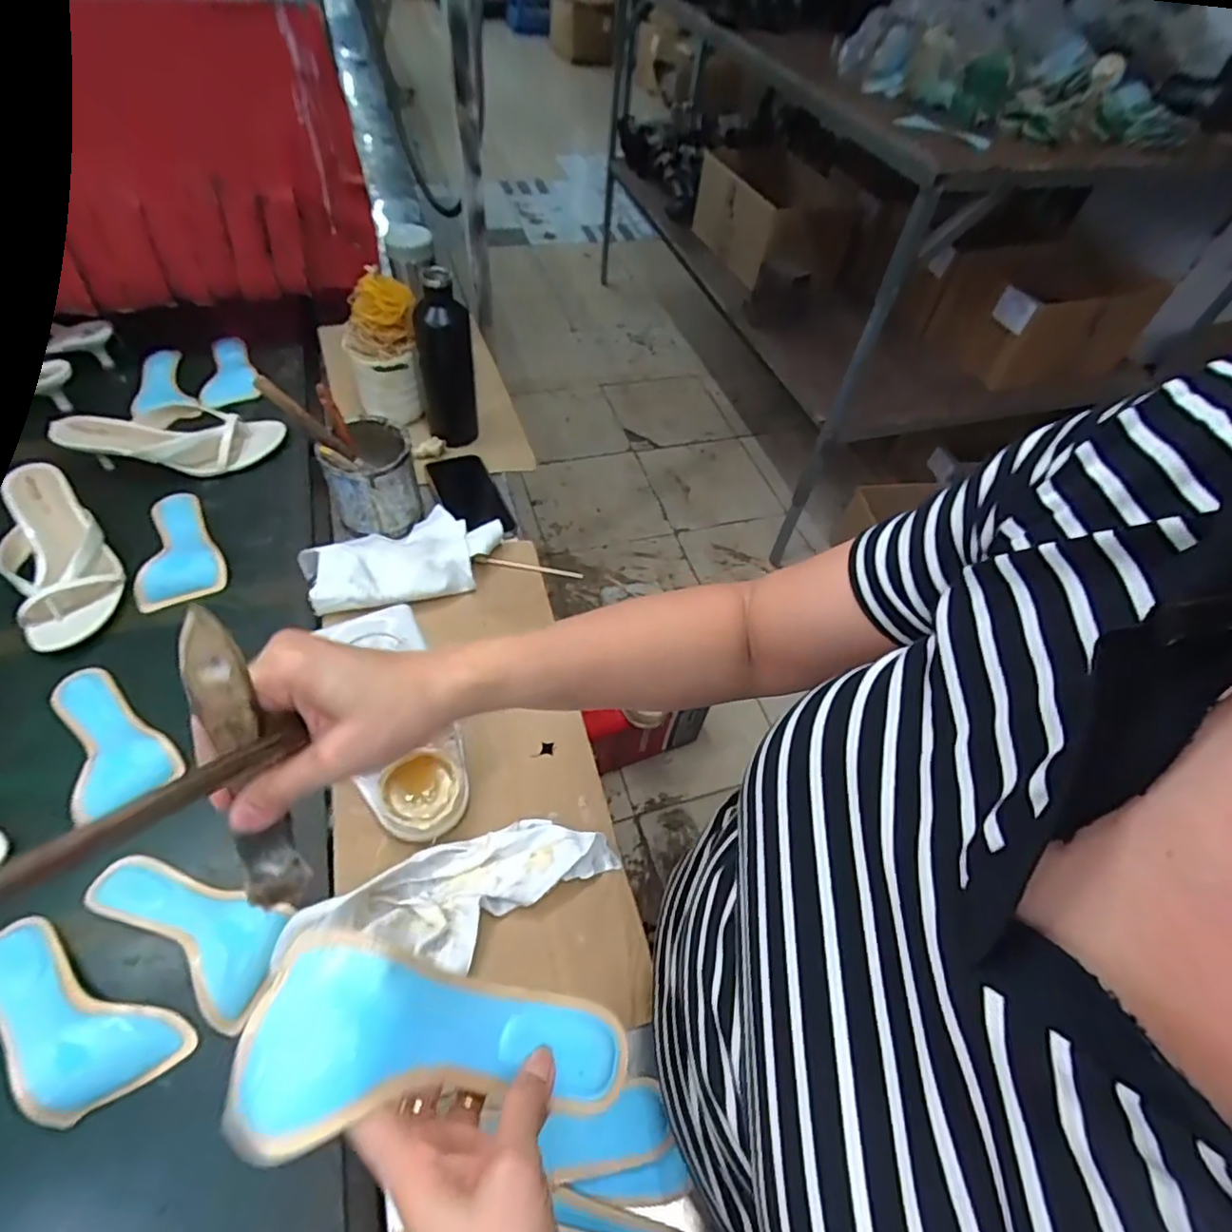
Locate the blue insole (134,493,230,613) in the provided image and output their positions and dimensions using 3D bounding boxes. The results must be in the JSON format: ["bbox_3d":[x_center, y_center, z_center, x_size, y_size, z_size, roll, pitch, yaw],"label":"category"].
[{"bbox_3d":[-0.535,-0.094,0.759,0.093,0.012,0.185,-13,55,-15],"label":"blue insole"}]

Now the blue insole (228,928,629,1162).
[{"bbox_3d":[-0.079,0.214,0.305,0.184,0.041,0.077,24,51,-26],"label":"blue insole"}]

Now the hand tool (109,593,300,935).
[{"bbox_3d":[-0.169,0.076,0.281,0.021,0.180,0.021,9,34,5],"label":"hand tool"}]

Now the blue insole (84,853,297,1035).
[{"bbox_3d":[-0.372,0.264,0.516,0.185,0.018,0.090,17,57,10],"label":"blue insole"}]

